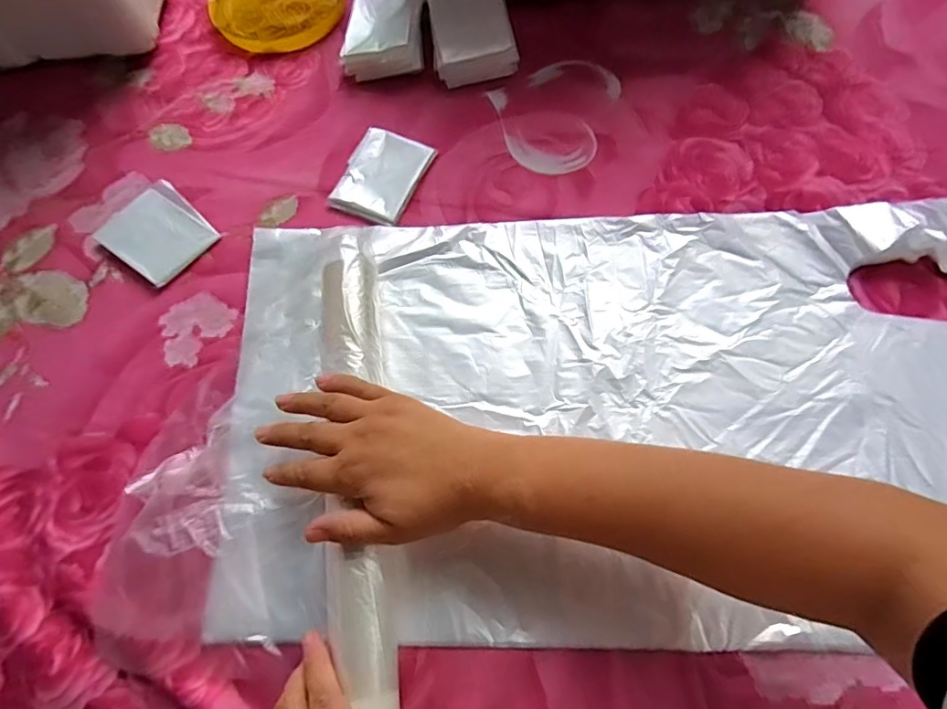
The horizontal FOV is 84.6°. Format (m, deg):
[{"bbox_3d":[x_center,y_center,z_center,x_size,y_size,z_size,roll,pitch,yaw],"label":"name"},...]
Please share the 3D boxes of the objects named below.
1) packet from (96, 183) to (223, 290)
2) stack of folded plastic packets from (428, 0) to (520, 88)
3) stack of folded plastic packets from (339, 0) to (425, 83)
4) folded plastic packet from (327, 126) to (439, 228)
[{"bbox_3d":[-0.262,-0.102,0.431,0.080,0.005,0.071,39,76,14],"label":"packet"},{"bbox_3d":[-0.001,-0.295,0.481,0.072,0.035,0.081,-9,70,-1],"label":"stack of folded plastic packets"},{"bbox_3d":[-0.086,-0.299,0.488,0.072,0.031,0.082,-4,70,1],"label":"stack of folded plastic packets"},{"bbox_3d":[-0.080,-0.153,0.447,0.067,0.009,0.085,23,73,10],"label":"folded plastic packet"}]

